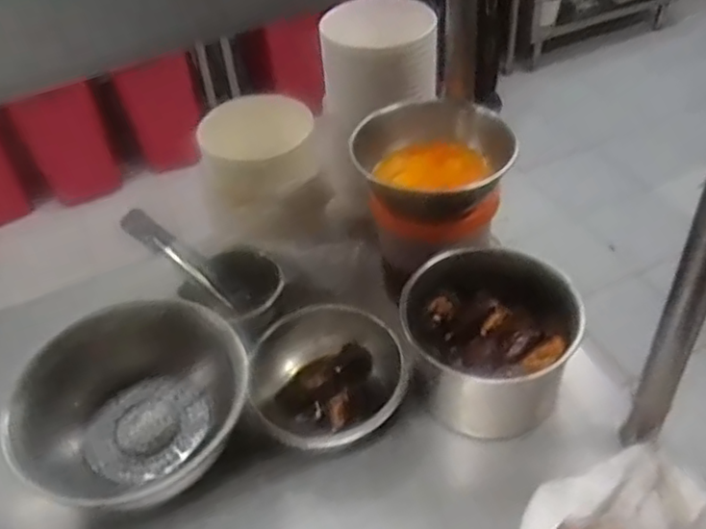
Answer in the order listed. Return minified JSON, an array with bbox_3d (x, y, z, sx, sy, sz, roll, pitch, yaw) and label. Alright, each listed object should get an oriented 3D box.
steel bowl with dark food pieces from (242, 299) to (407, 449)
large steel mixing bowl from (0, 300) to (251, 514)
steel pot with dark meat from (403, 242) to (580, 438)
[{"bbox_3d":[-0.022,0.122,0.696,0.159,0.072,0.145,-3,43,3],"label":"steel bowl with dark food pieces"},{"bbox_3d":[-0.215,0.145,0.665,0.192,0.118,0.212,23,50,28],"label":"large steel mixing bowl"},{"bbox_3d":[0.139,0.077,0.689,0.167,0.115,0.152,-3,43,3],"label":"steel pot with dark meat"}]

